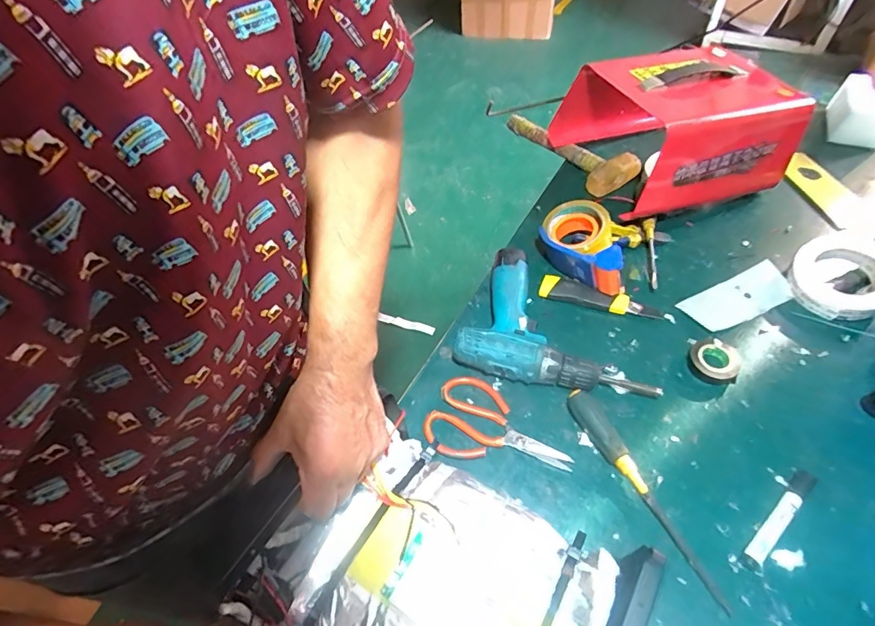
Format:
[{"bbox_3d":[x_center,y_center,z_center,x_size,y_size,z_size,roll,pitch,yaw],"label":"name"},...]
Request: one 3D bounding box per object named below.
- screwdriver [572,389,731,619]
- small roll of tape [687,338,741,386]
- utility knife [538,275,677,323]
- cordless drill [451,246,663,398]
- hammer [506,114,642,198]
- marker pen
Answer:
[{"bbox_3d":[0.227,0.191,0.505,0.027,0.031,0.251,-25,55,-13],"label":"screwdriver"},{"bbox_3d":[0.364,0.062,0.602,0.060,0.023,0.068,16,56,17],"label":"small roll of tape"},{"bbox_3d":[0.246,-0.020,0.667,0.189,0.030,0.034,13,55,15],"label":"utility knife"},{"bbox_3d":[0.171,0.025,0.619,0.257,0.058,0.193,19,57,18],"label":"cordless drill"},{"bbox_3d":[0.253,-0.319,0.878,0.080,0.053,0.283,-31,56,-17],"label":"hammer"},{"bbox_3d":[0.367,0.217,0.485,0.134,0.014,0.019,-38,58,-21],"label":"marker pen"}]

